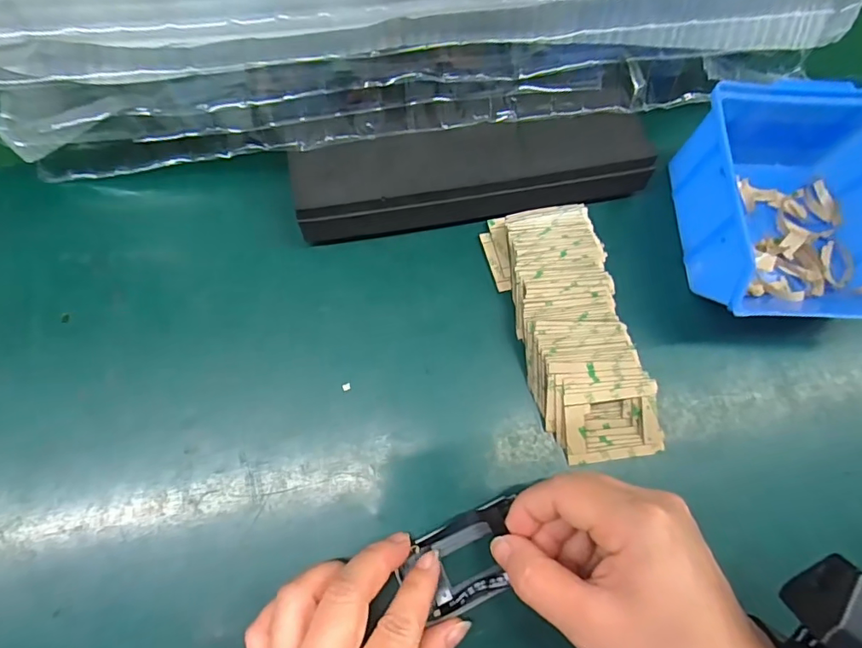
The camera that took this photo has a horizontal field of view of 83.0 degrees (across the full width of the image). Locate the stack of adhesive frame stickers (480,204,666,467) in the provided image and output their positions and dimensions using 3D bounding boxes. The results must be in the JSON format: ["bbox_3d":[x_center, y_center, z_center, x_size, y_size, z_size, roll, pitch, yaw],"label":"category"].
[{"bbox_3d":[0.081,0.000,0.283,0.063,0.022,0.153,-12,71,-7],"label":"stack of adhesive frame stickers"}]

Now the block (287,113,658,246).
[{"bbox_3d":[0.028,-0.089,0.301,0.218,0.038,0.059,-11,71,-7],"label":"block"}]

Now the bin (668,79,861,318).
[{"bbox_3d":[0.218,-0.068,0.293,0.120,0.072,0.136,1,70,-2],"label":"bin"}]

